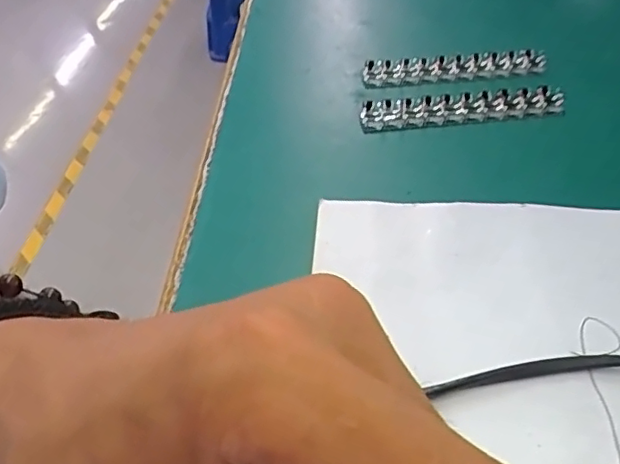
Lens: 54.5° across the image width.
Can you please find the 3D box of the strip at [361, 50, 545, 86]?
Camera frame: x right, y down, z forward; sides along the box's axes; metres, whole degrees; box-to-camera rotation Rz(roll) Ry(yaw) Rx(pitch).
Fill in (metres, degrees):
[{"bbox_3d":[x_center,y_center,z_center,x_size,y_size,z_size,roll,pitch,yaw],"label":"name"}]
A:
[{"bbox_3d":[0.088,-0.100,0.365,0.109,0.009,0.019,-6,40,-1],"label":"strip"}]

